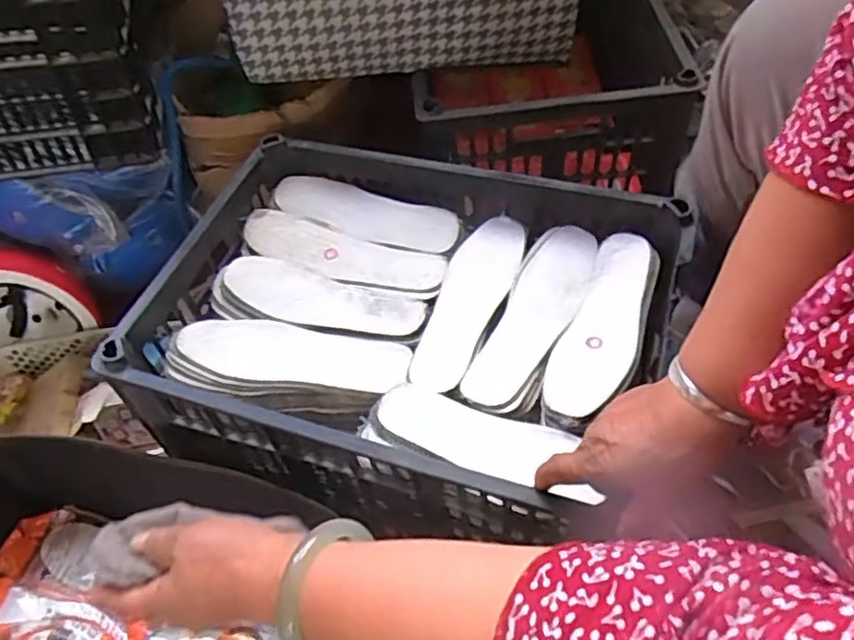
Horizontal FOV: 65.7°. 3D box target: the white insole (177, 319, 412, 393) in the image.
[{"bbox_3d":[-0.130,0.032,0.651,0.227,0.015,0.065,8,55,8],"label":"white insole"}]

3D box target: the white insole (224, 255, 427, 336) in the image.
[{"bbox_3d":[-0.111,-0.022,0.688,0.213,0.007,0.067,19,66,12],"label":"white insole"}]

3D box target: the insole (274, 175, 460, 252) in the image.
[{"bbox_3d":[-0.070,-0.123,0.756,0.214,0.013,0.057,19,66,13],"label":"insole"}]

